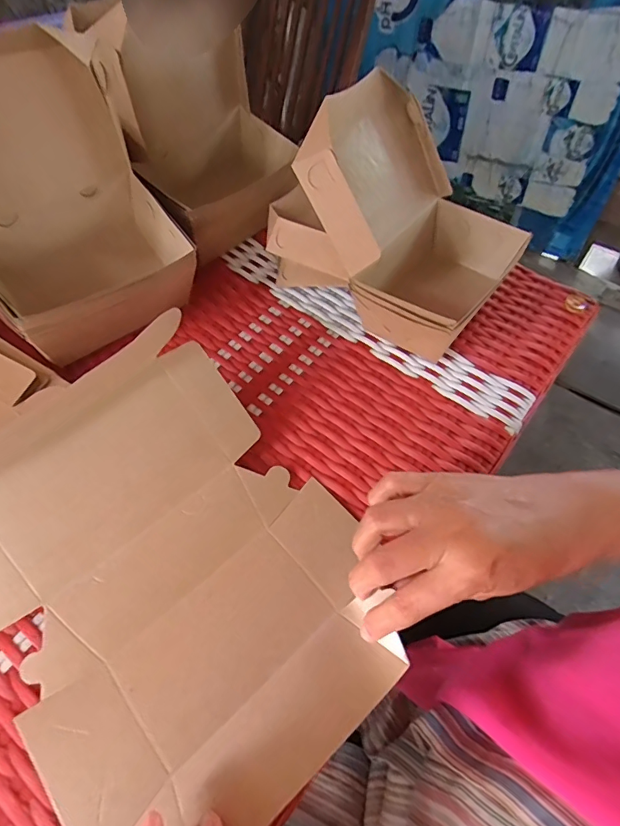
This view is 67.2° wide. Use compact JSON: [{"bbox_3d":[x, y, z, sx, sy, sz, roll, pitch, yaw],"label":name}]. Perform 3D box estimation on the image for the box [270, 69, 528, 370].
[{"bbox_3d":[0.071,-0.163,0.389,0.189,0.146,0.143,33,62,18],"label":"box"}]

